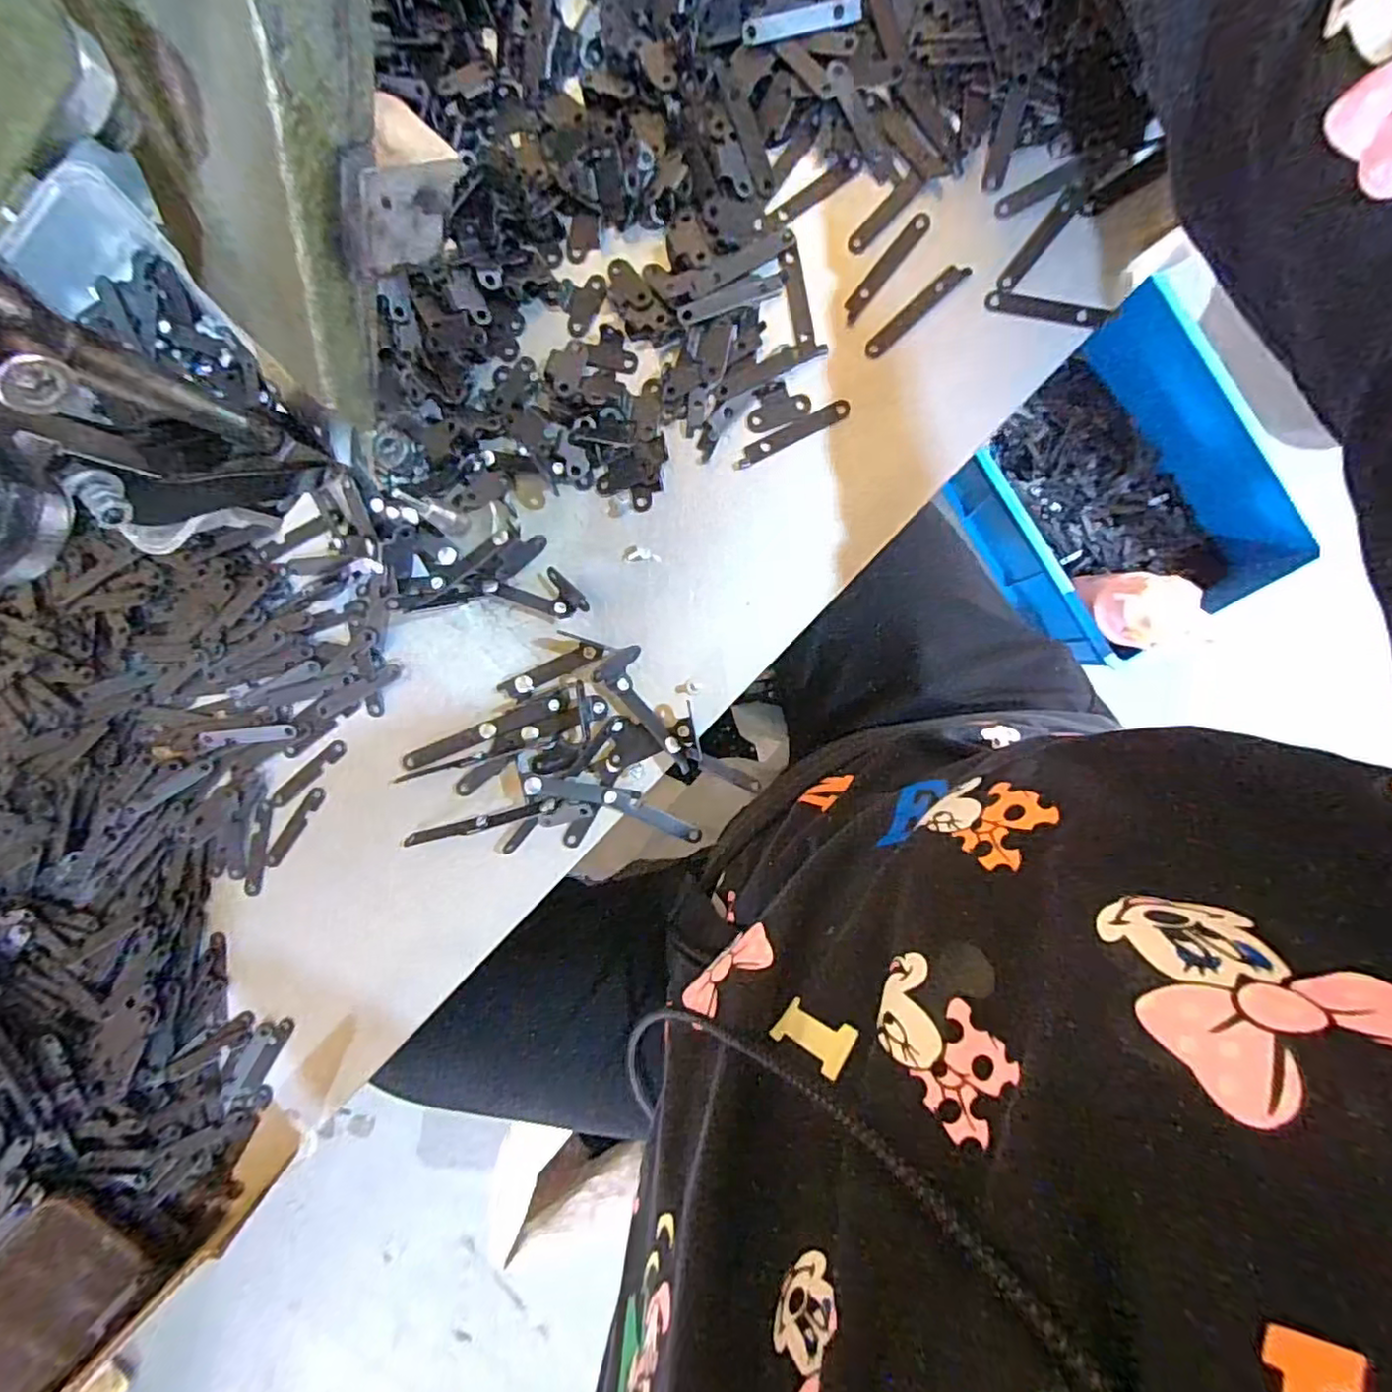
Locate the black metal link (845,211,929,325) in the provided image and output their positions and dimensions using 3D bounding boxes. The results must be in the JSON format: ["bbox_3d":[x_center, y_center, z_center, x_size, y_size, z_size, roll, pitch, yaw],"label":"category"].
[{"bbox_3d":[0.085,-0.191,0.291,0.009,0.004,0.053,40,98,5],"label":"black metal link"}]

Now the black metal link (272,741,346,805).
[{"bbox_3d":[-0.203,0.040,0.341,0.052,0.004,0.009,-38,87,8],"label":"black metal link"}]

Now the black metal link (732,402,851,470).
[{"bbox_3d":[0.043,-0.120,0.298,0.056,0.004,0.009,-25,89,9],"label":"black metal link"}]

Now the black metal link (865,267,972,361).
[{"bbox_3d":[0.098,-0.171,0.289,0.054,0.004,0.008,-40,87,8],"label":"black metal link"}]

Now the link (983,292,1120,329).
[{"bbox_3d":[0.153,-0.167,0.283,0.053,0.005,0.009,16,95,7],"label":"link"}]

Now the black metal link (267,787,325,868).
[{"bbox_3d":[-0.212,0.069,0.345,0.009,0.004,0.051,39,97,5],"label":"black metal link"}]

